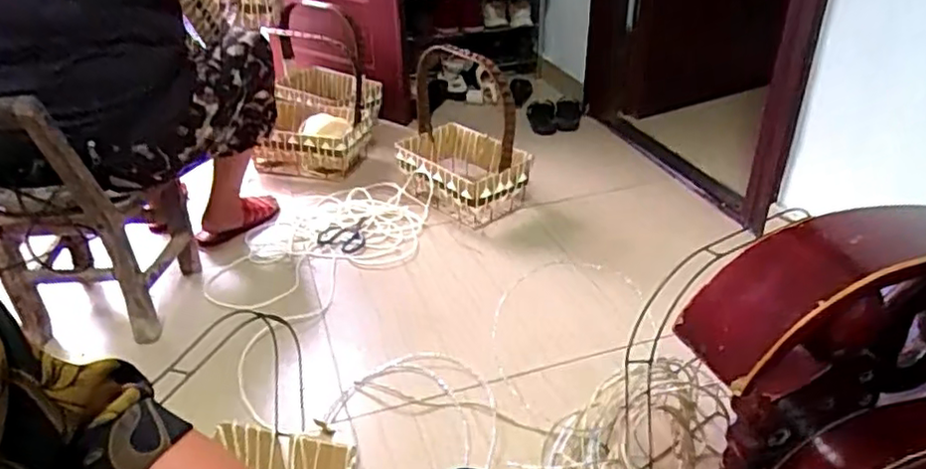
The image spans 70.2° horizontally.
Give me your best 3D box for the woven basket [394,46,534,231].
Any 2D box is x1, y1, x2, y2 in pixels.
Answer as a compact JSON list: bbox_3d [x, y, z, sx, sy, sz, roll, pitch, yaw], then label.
[{"bbox_3d":[-0.016,-0.265,1.743,0.250,0.389,0.374,-23,38,-32],"label":"woven basket"}]

